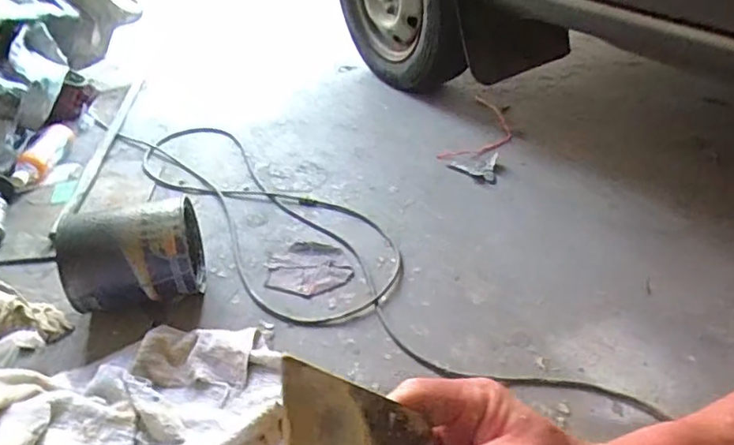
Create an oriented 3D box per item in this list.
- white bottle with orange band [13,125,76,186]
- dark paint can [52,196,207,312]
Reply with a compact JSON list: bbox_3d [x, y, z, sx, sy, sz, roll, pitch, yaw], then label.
[{"bbox_3d":[-0.745,-0.160,1.350,0.047,0.061,0.223,4,37,7],"label":"white bottle with orange band"},{"bbox_3d":[-0.386,0.056,0.964,0.204,0.158,0.148,-10,38,-9],"label":"dark paint can"}]

